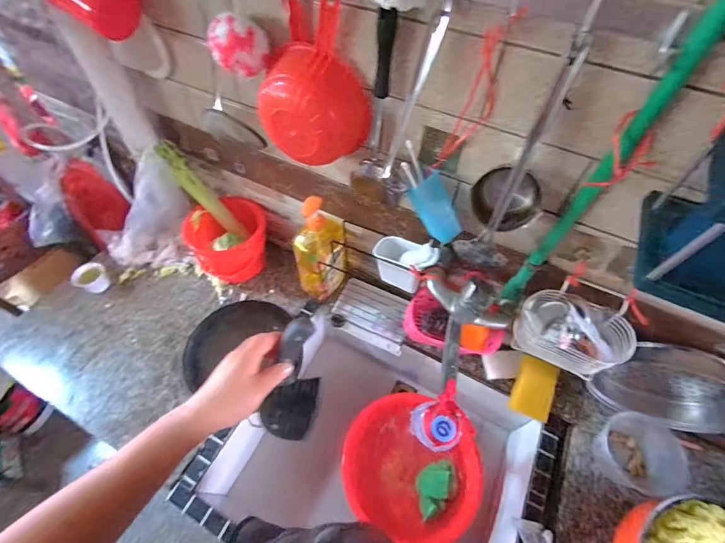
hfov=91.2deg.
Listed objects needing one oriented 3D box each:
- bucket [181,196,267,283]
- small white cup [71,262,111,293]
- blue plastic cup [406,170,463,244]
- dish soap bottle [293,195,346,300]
[{"bbox_3d":[-0.342,-0.074,0.940,0.177,0.166,0.166,1,55,-2],"label":"bucket"},{"bbox_3d":[-0.705,0.018,0.925,0.071,0.051,0.071,1,55,-2],"label":"small white cup"},{"bbox_3d":[0.128,-0.112,0.605,0.050,0.124,0.051,-5,46,39],"label":"blue plastic cup"},{"bbox_3d":[-0.096,-0.040,0.816,0.107,0.276,0.070,4,55,0],"label":"dish soap bottle"}]

